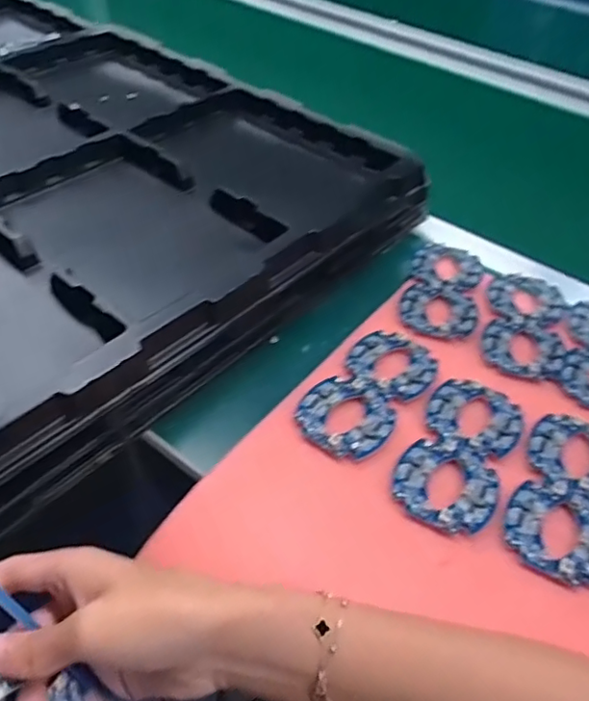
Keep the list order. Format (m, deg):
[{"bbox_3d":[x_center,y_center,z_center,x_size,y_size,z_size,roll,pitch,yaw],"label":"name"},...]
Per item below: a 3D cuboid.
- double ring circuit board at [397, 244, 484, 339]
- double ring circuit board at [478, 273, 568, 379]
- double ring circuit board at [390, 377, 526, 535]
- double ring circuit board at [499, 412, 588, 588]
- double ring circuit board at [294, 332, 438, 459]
[{"bbox_3d":[0.134,-0.059,0.538,0.065,0.005,0.128,15,46,10],"label":"double ring circuit board"},{"bbox_3d":[0.196,-0.029,0.510,0.066,0.007,0.131,18,46,13],"label":"double ring circuit board"},{"bbox_3d":[0.115,0.067,0.413,0.067,0.006,0.125,22,47,20],"label":"double ring circuit board"},{"bbox_3d":[0.180,0.090,0.392,0.067,0.006,0.125,22,47,20],"label":"double ring circuit board"},{"bbox_3d":[0.057,0.027,0.448,0.065,0.007,0.127,31,51,24],"label":"double ring circuit board"}]

